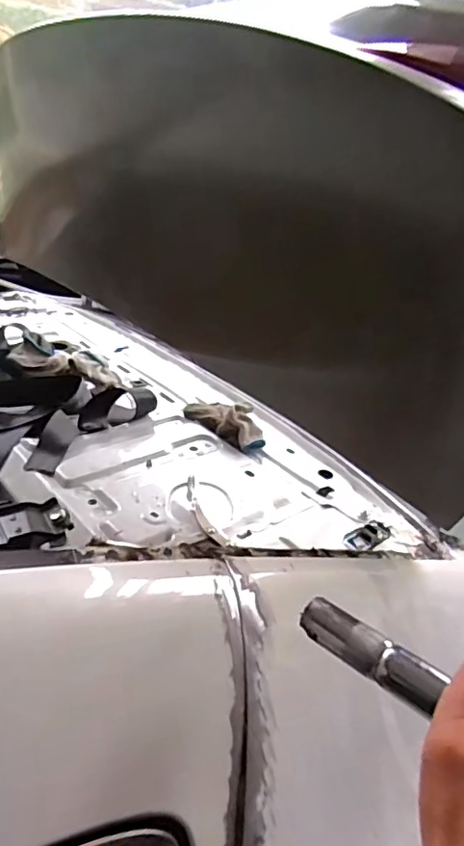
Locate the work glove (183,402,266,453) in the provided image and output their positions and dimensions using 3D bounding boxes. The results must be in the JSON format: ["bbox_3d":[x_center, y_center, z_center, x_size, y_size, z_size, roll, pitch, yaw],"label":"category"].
[{"bbox_3d":[-0.011,-0.016,0.889,0.079,0.054,0.173,-14,34,-35],"label":"work glove"}]

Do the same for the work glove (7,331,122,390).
[{"bbox_3d":[-0.300,-0.111,0.995,0.188,0.060,0.120,-3,29,-19],"label":"work glove"}]

